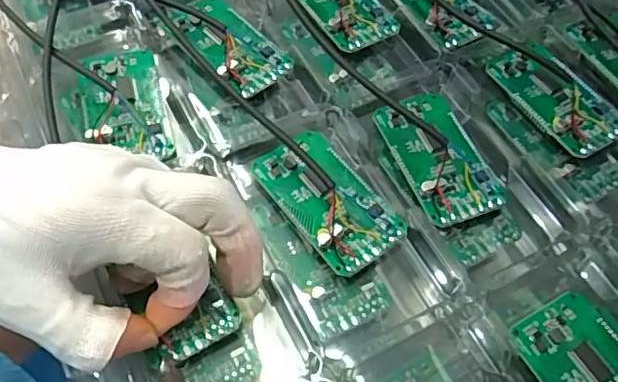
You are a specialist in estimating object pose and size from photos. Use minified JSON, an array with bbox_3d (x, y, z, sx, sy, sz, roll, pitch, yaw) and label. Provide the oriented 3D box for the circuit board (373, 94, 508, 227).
[{"bbox_3d":[0.064,-0.017,0.282,0.042,0.015,0.072,-17,61,-13],"label":"circuit board"}]

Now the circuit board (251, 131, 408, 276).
[{"bbox_3d":[0.009,0.002,0.264,0.041,0.008,0.072,-32,65,-20],"label":"circuit board"}]

